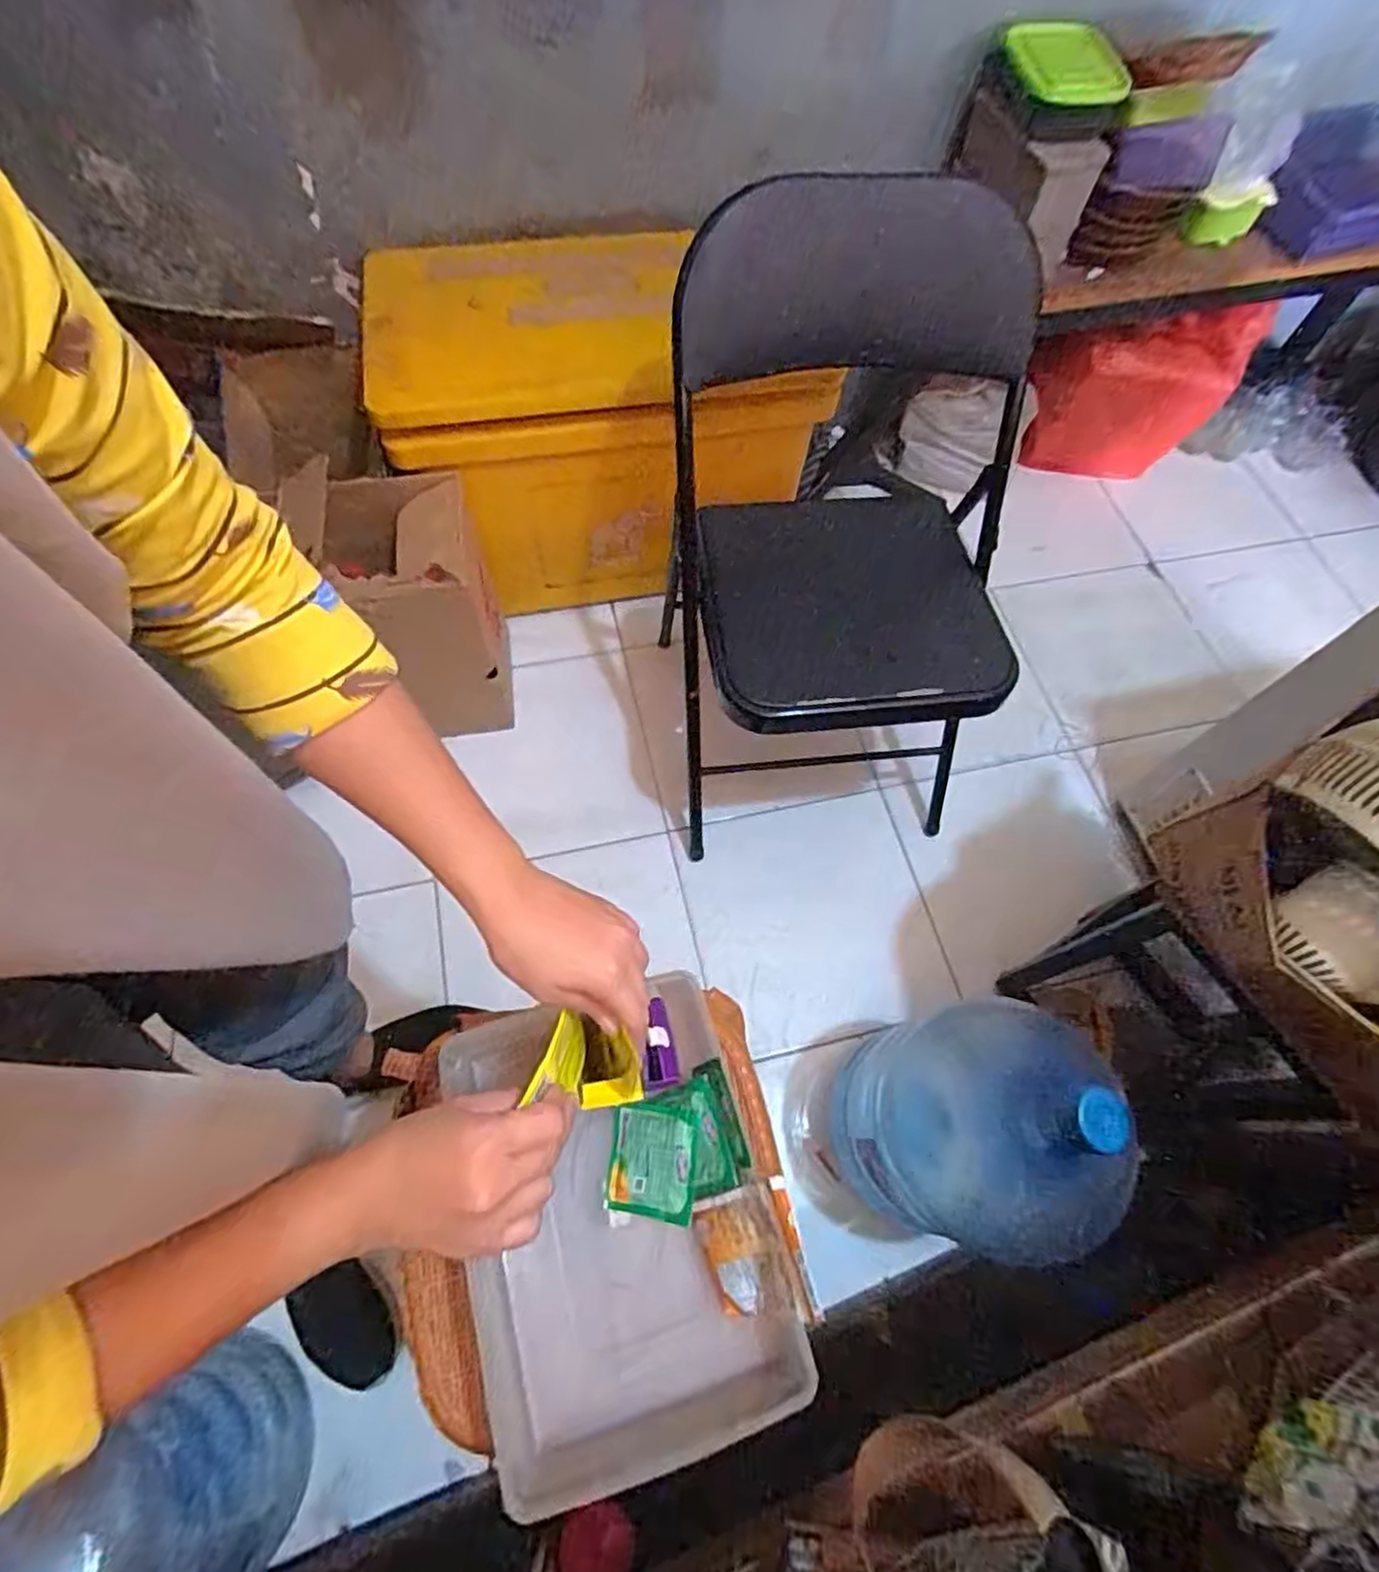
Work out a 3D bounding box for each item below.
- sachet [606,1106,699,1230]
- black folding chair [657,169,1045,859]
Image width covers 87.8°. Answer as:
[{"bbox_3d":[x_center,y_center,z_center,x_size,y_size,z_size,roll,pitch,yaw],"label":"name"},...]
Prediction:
[{"bbox_3d":[-0.028,0.276,0.527,0.076,0.006,0.072,-8,66,29],"label":"sachet"},{"bbox_3d":[0.217,-0.294,0.980,0.451,0.695,0.441,-2,64,-5],"label":"black folding chair"}]

